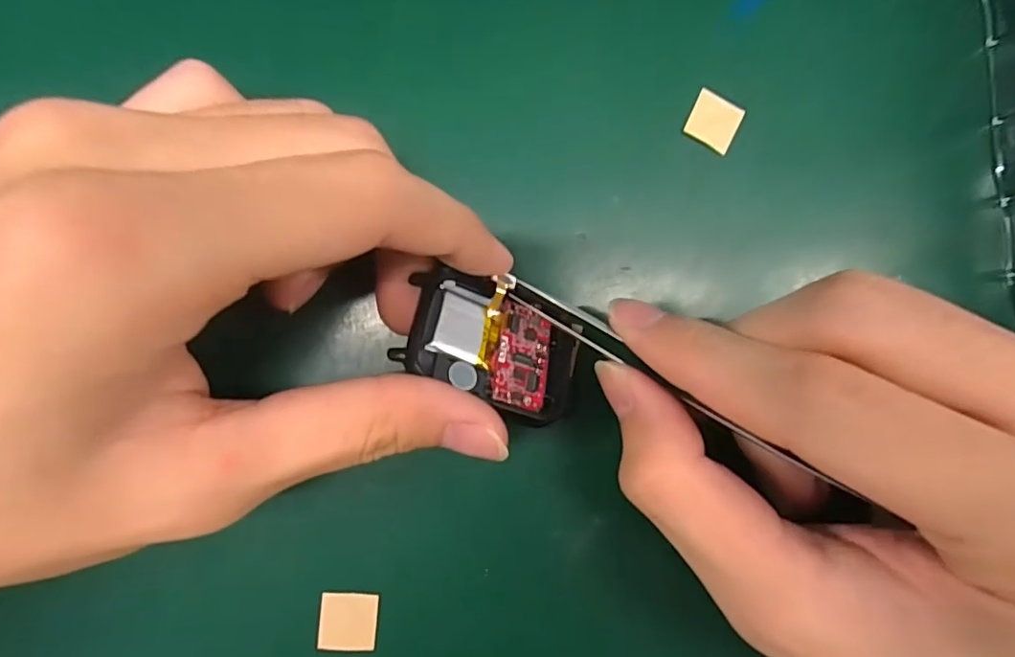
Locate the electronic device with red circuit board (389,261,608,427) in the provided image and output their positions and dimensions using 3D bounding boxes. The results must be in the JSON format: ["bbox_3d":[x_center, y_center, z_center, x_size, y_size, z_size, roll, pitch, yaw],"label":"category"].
[{"bbox_3d":[-0.002,0.002,0.138,0.048,0.008,0.034,26,56,-17],"label":"electronic device with red circuit board"}]

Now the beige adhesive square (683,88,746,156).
[{"bbox_3d":[0.063,-0.063,0.163,0.014,0.004,0.015,24,85,-6],"label":"beige adhesive square"}]

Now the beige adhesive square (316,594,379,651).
[{"bbox_3d":[-0.044,0.081,0.148,0.015,0.004,0.015,4,87,-8],"label":"beige adhesive square"}]

